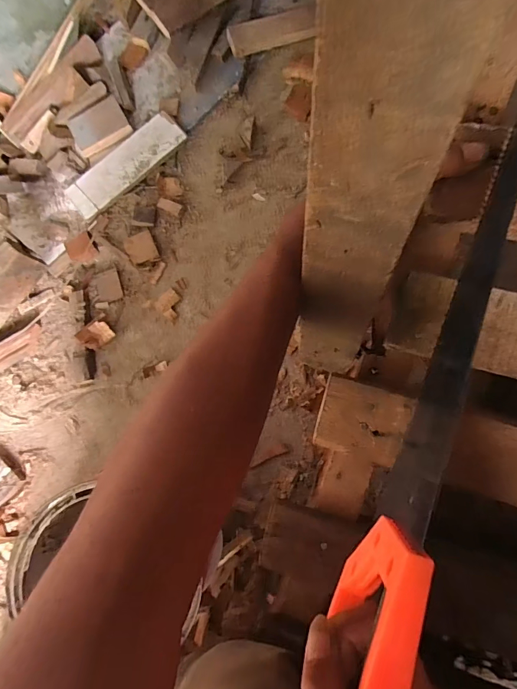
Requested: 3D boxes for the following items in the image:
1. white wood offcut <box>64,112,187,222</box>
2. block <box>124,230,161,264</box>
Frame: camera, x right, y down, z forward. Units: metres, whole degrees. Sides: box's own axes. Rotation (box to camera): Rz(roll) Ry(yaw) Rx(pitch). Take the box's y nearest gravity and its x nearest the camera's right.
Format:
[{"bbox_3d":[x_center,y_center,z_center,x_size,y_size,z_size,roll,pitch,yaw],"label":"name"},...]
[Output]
[{"bbox_3d":[-0.187,-0.251,0.552,0.180,0.014,0.065,-44,78,-2],"label":"white wood offcut"},{"bbox_3d":[-0.159,-0.131,0.536,0.039,0.010,0.044,-26,78,2],"label":"block"}]

